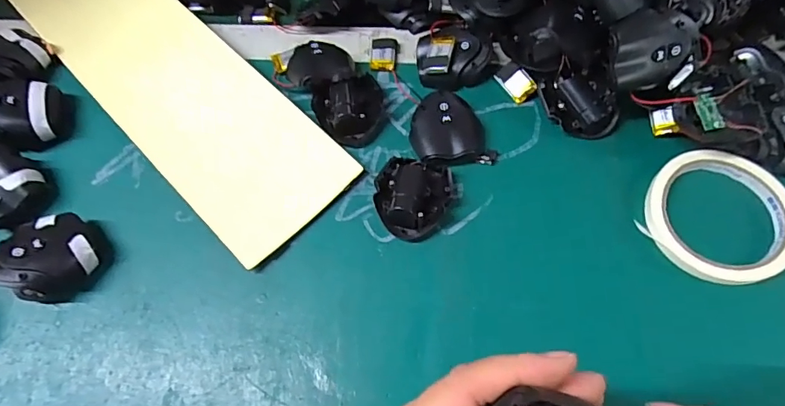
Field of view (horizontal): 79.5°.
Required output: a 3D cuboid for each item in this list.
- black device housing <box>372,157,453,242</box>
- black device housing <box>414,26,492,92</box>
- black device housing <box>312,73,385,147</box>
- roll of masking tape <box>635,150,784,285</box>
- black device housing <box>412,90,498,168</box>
[{"bbox_3d":[0.015,-0.005,0.336,0.052,0.022,0.060,10,69,7],"label":"black device housing"},{"bbox_3d":[0.049,-0.119,0.382,0.058,0.025,0.048,-9,67,-1],"label":"black device housing"},{"bbox_3d":[-0.031,-0.073,0.367,0.052,0.023,0.053,-1,68,3],"label":"black device housing"},{"bbox_3d":[0.225,0.009,0.323,0.095,0.014,0.090,-1,68,3],"label":"roll of masking tape"},{"bbox_3d":[0.044,-0.056,0.357,0.059,0.020,0.056,-6,67,1],"label":"black device housing"}]

